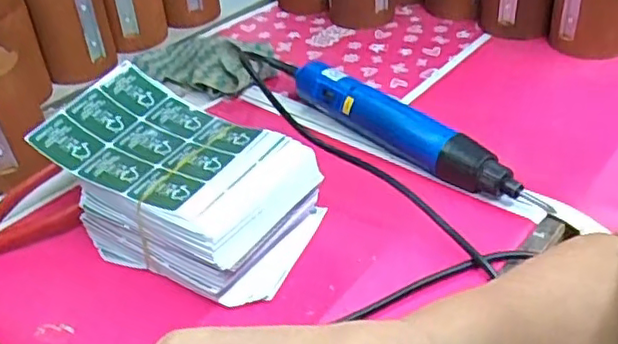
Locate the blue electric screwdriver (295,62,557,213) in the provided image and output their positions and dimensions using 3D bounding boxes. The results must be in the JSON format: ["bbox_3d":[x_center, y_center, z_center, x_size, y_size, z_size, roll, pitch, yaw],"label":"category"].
[{"bbox_3d":[0.079,-0.034,0.540,0.032,0.040,0.249,-31,44,-30],"label":"blue electric screwdriver"}]

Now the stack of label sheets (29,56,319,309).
[{"bbox_3d":[-0.091,0.010,0.460,0.177,0.094,0.106,17,43,27],"label":"stack of label sheets"}]

